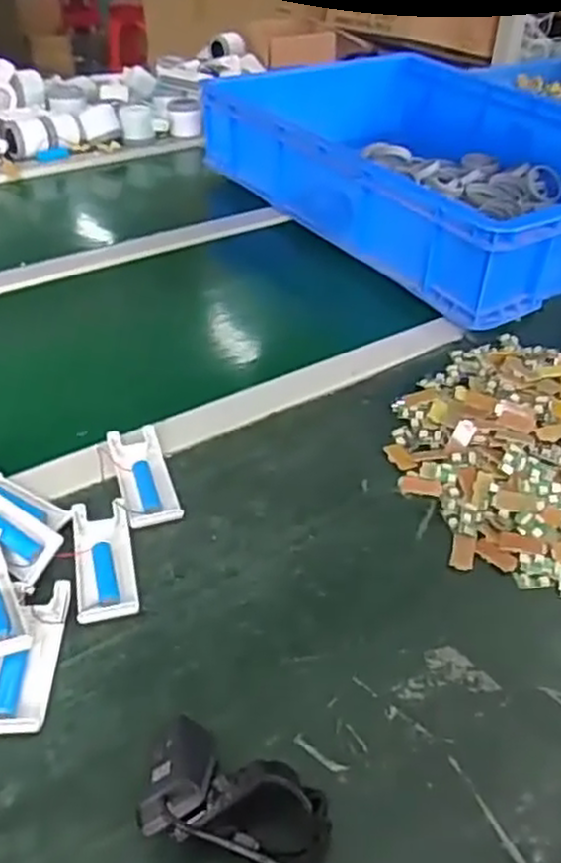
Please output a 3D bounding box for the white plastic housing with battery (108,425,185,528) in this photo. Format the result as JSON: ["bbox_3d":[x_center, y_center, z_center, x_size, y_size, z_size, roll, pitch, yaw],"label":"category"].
[{"bbox_3d":[-0.109,0.035,0.573,0.040,0.012,0.102,-12,42,-16],"label":"white plastic housing with battery"}]

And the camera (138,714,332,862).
[{"bbox_3d":[-0.022,0.182,0.360,0.095,0.062,0.067,10,40,9],"label":"camera"}]

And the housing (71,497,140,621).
[{"bbox_3d":[-0.124,0.087,0.505,0.040,0.013,0.102,-8,41,-12],"label":"housing"}]

